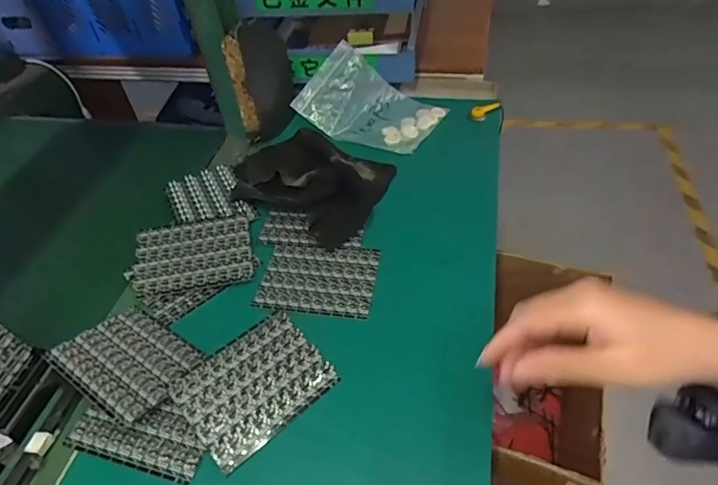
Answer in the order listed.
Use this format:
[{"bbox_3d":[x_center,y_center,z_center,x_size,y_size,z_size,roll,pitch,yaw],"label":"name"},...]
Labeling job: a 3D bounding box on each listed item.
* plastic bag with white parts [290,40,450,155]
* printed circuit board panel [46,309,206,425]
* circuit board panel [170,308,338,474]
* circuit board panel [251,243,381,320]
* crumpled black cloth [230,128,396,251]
[{"bbox_3d":[0.018,-0.189,0.637,0.168,0.066,0.123,20,51,24],"label":"plastic bag with white parts"},{"bbox_3d":[-0.190,0.096,0.406,0.107,0.004,0.082,24,38,25],"label":"printed circuit board panel"},{"bbox_3d":[-0.083,0.112,0.390,0.108,0.005,0.084,-35,63,-27],"label":"circuit board panel"},{"bbox_3d":[-0.039,0.034,0.471,0.107,0.004,0.081,3,46,10],"label":"circuit board panel"},{"bbox_3d":[-0.058,-0.078,0.556,0.180,0.033,0.138,22,52,26],"label":"crumpled black cloth"}]

